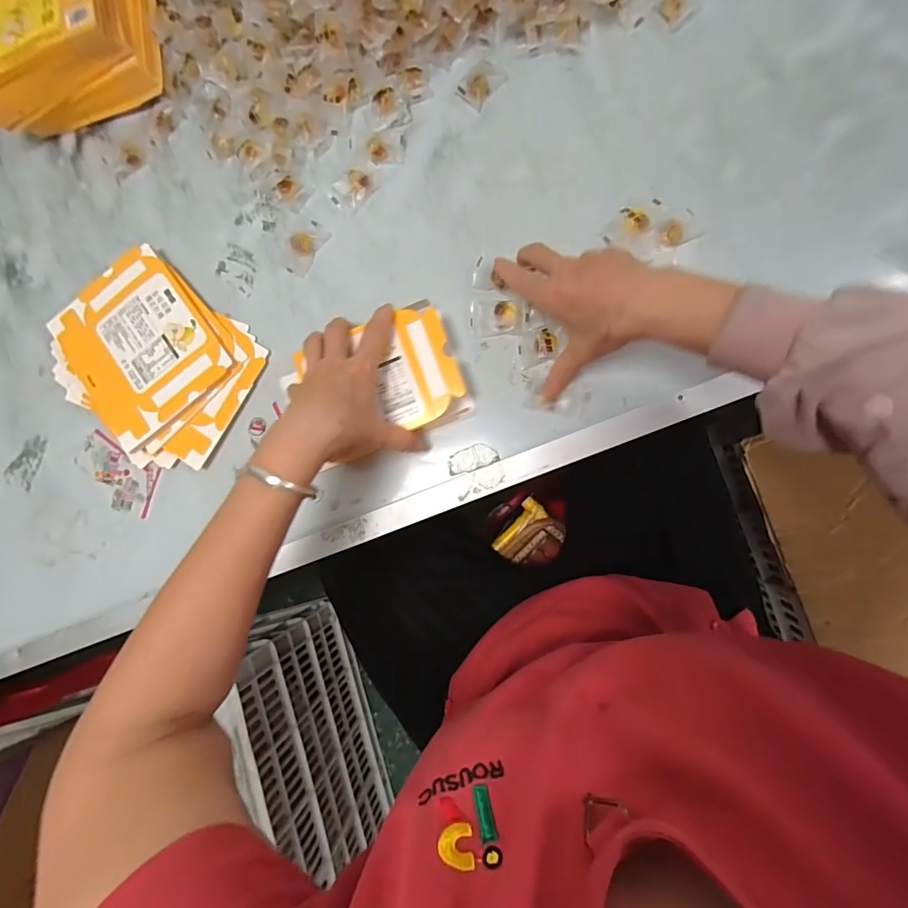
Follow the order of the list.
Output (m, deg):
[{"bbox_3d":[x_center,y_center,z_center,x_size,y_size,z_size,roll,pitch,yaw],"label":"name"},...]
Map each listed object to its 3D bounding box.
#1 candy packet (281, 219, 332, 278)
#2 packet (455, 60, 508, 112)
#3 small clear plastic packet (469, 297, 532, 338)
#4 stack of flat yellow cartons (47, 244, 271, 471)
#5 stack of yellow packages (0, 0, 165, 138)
[{"bbox_3d":[-0.149,-0.206,0.454,0.032,0.008,0.055,36,93,9],"label":"candy packet"},{"bbox_3d":[0.025,-0.352,0.433,0.030,0.013,0.046,37,93,9],"label":"packet"},{"bbox_3d":[0.041,-0.125,0.418,0.054,0.004,0.032,1,100,20],"label":"small clear plastic packet"},{"bbox_3d":[-0.306,-0.094,0.465,0.210,0.025,0.169,39,94,9],"label":"stack of flat yellow cartons"},{"bbox_3d":[-0.404,-0.430,0.470,0.190,0.077,0.141,-12,86,8],"label":"stack of yellow packages"}]

